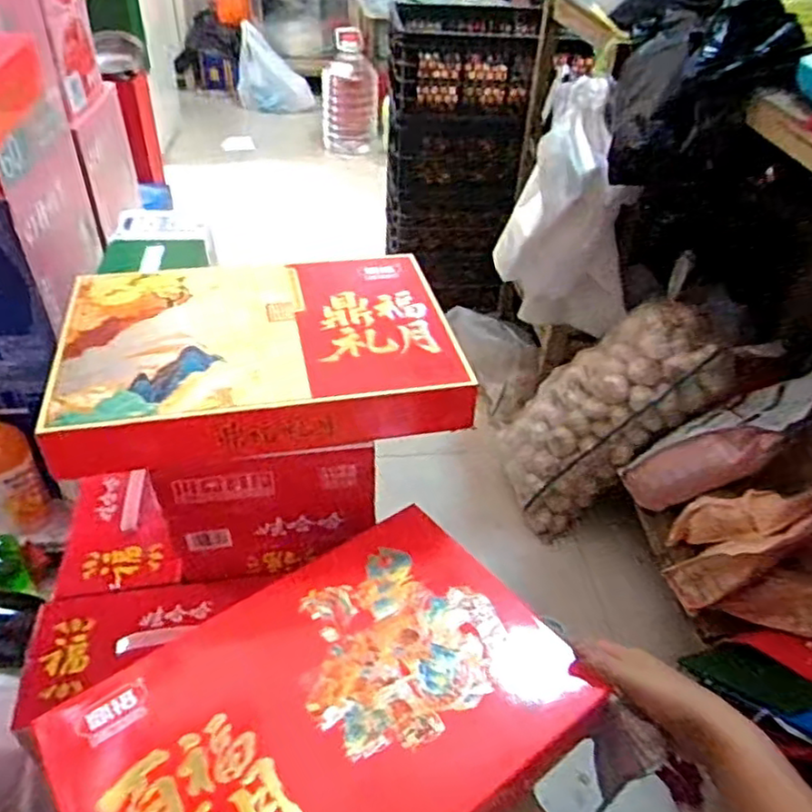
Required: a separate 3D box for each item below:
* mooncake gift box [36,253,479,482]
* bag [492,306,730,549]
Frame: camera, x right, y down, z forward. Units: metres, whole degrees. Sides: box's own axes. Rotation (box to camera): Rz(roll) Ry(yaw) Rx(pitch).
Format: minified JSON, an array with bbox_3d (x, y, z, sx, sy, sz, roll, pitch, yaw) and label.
[{"bbox_3d":[-0.143,-0.051,0.675,0.374,0.057,0.294,-8,41,-13],"label":"mooncake gift box"},{"bbox_3d":[0.360,0.003,1.243,0.148,0.470,0.215,26,34,-21],"label":"bag"}]

